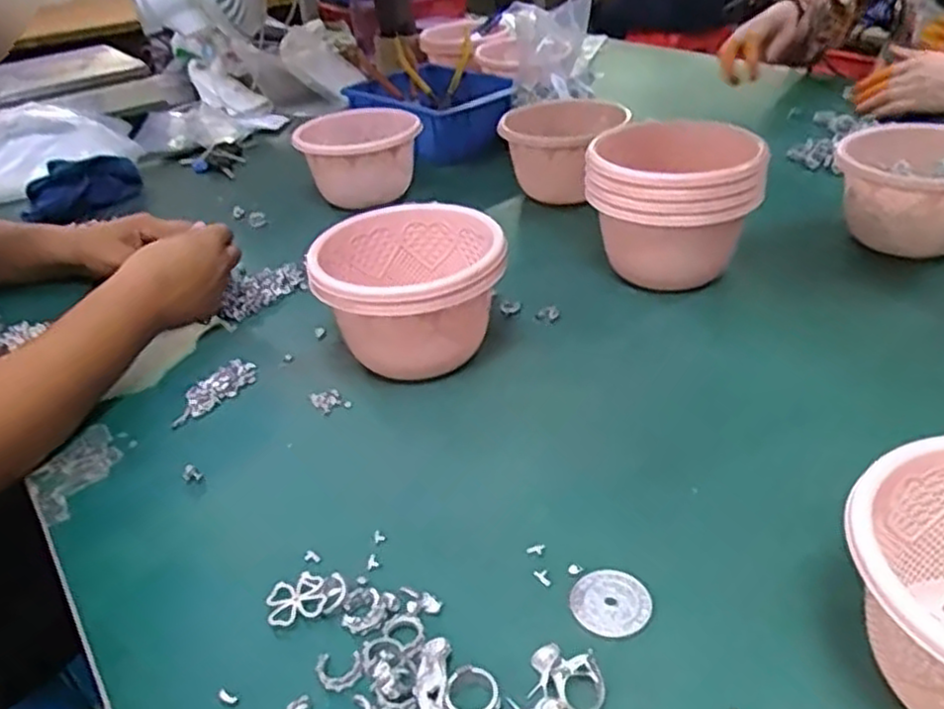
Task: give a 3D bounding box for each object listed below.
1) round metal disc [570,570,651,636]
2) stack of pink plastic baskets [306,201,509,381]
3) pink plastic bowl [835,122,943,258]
[{"bbox_3d":[0.076,0.136,0.412,0.043,0.004,0.039,-6,34,-1],"label":"round metal disc"},{"bbox_3d":[-0.046,-0.046,0.612,0.143,0.104,0.145,-5,34,1],"label":"stack of pink plastic baskets"},{"bbox_3d":[0.417,-0.149,0.704,0.129,0.103,0.117,-6,34,-1],"label":"pink plastic bowl"}]

